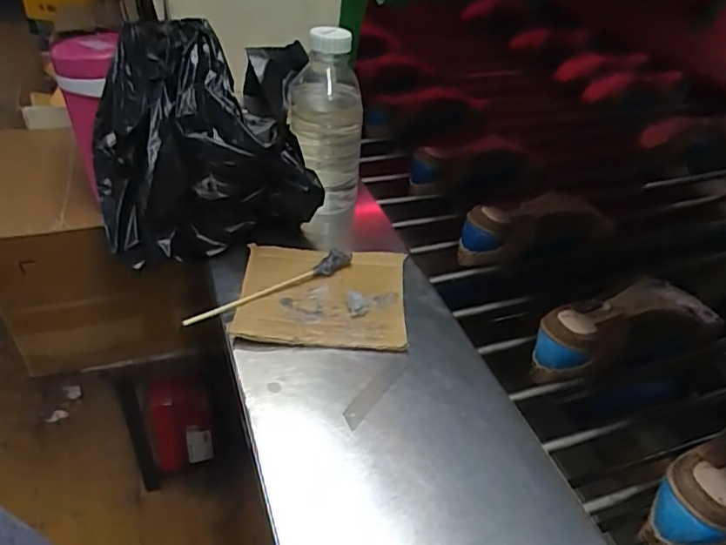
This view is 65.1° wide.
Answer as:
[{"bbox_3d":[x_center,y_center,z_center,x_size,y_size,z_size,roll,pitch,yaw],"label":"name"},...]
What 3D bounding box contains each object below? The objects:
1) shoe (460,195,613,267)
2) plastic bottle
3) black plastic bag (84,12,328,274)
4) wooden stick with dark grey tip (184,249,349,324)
[{"bbox_3d":[0.231,-0.056,0.771,0.213,0.068,0.075,-8,41,-16],"label":"shoe"},{"bbox_3d":[-0.049,-0.152,0.746,0.091,0.308,0.084,0,40,-6],"label":"plastic bottle"},{"bbox_3d":[-0.169,-0.142,0.632,0.244,0.210,0.148,-13,43,-21],"label":"black plastic bag"},{"bbox_3d":[-0.093,0.012,0.603,0.201,0.017,0.016,-21,46,-29],"label":"wooden stick with dark grey tip"}]

